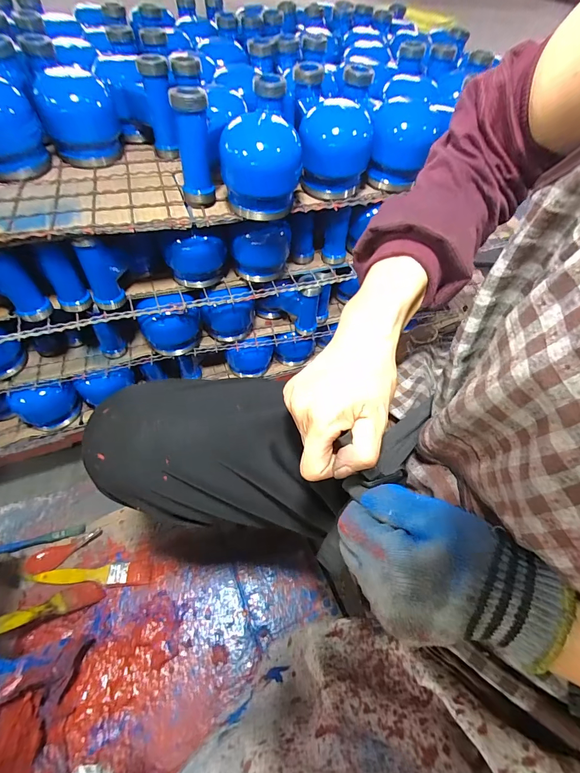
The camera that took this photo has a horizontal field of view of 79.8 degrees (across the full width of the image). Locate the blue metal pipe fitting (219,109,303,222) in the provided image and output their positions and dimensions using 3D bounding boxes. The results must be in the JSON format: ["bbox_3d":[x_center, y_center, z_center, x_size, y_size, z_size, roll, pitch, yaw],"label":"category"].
[{"bbox_3d":[-0.035,-0.263,0.418,0.094,0.085,0.093,-3,56,-7],"label":"blue metal pipe fitting"}]

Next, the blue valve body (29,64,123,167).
[{"bbox_3d":[-0.290,-0.374,0.482,0.091,0.089,0.092,-16,58,-15],"label":"blue valve body"}]

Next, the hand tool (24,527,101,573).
[{"bbox_3d":[-0.385,0.282,0.592,0.115,0.013,0.038,-20,59,-18],"label":"hand tool"}]

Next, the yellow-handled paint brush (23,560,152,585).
[{"bbox_3d":[-0.332,0.315,0.575,0.197,0.012,0.034,-2,56,-6],"label":"yellow-handled paint brush"}]

